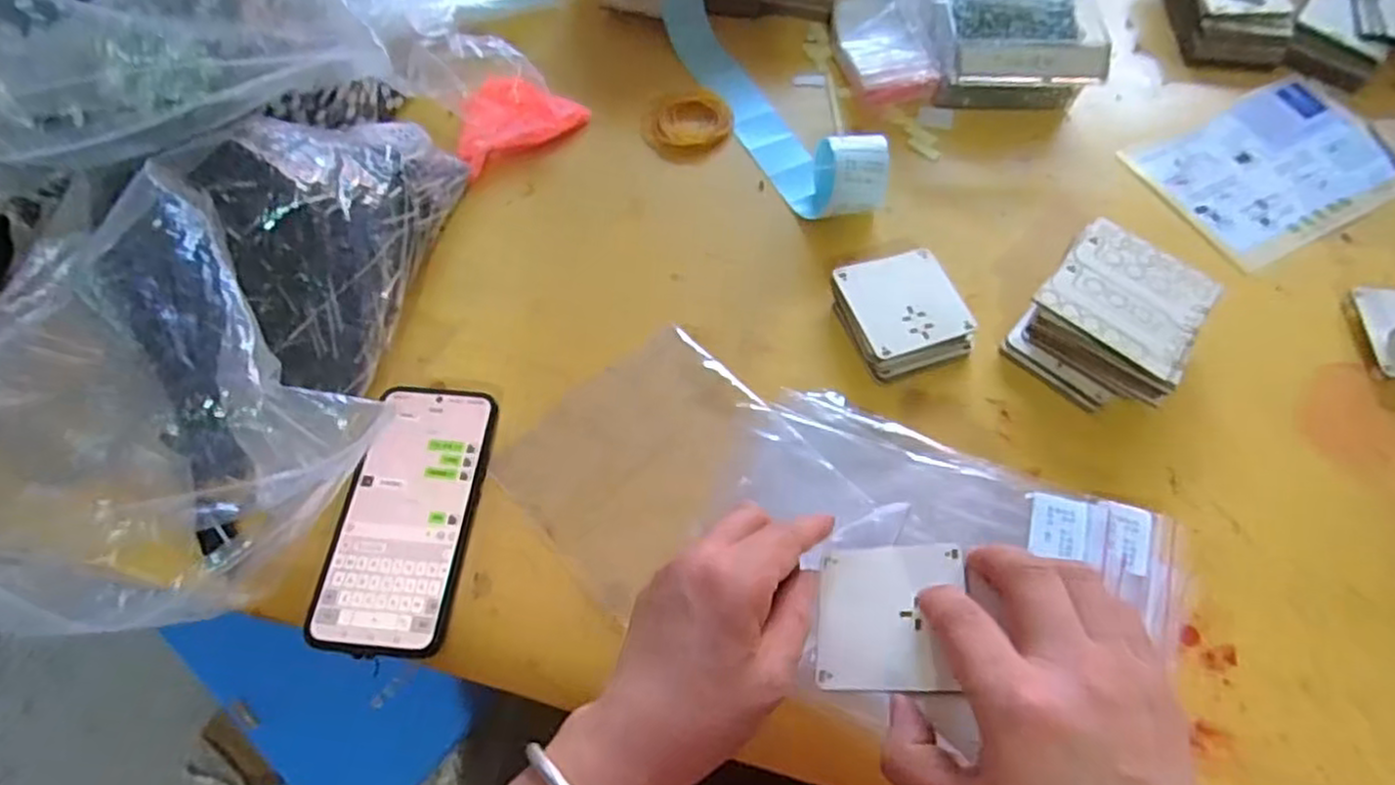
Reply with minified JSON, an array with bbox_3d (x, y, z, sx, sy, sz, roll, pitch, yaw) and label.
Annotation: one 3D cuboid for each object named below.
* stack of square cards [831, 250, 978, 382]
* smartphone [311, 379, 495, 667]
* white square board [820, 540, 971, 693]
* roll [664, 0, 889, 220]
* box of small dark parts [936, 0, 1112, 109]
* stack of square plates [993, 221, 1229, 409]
[{"bbox_3d":[0.138,-0.053,0.500,0.077,0.031,0.083,-17,63,-11],"label":"stack of square cards"},{"bbox_3d":[-0.172,0.070,0.437,0.074,0.013,0.162,7,61,2],"label":"smartphone"},{"bbox_3d":[0.094,0.111,0.360,0.070,0.005,0.070,-12,50,26],"label":"white square board"},{"bbox_3d":[0.051,-0.245,0.587,0.056,0.055,0.282,-24,65,-14],"label":"roll"},{"bbox_3d":[0.261,-0.293,0.611,0.118,0.063,0.141,2,61,-1],"label":"box of small dark parts"},{"bbox_3d":[0.278,-0.049,0.489,0.098,0.051,0.111,35,66,16],"label":"stack of square plates"}]

